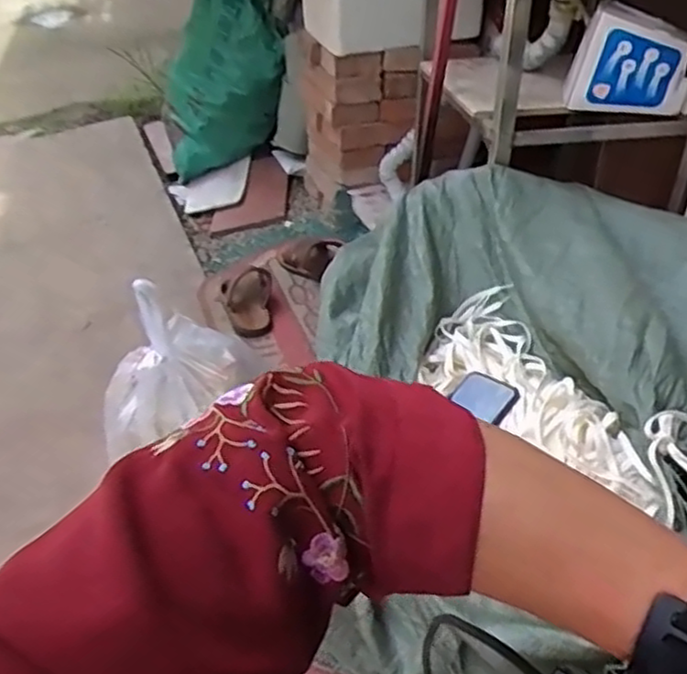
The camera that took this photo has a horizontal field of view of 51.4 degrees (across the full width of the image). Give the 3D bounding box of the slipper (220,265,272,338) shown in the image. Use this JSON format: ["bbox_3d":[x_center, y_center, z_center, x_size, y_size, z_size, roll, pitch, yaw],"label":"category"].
[{"bbox_3d":[-0.194,-0.072,1.436,0.102,0.074,0.180,-6,38,-3],"label":"slipper"}]

